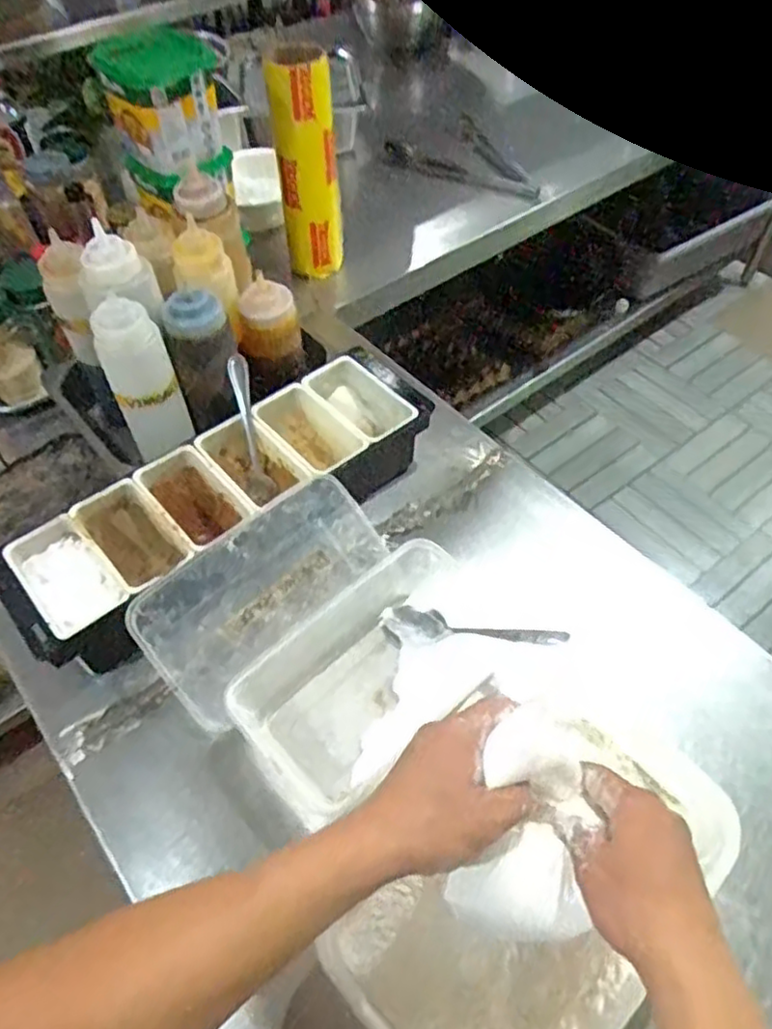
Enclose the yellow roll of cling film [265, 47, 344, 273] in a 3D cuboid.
[{"bbox_3d":[-0.113,-0.503,1.008,0.086,0.305,0.094,-4,54,-2],"label":"yellow roll of cling film"}]

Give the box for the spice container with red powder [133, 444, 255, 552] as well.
[{"bbox_3d":[-0.207,-0.001,0.763,0.078,0.078,0.144,-37,61,-23],"label":"spice container with red powder"}]

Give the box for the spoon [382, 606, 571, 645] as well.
[{"bbox_3d":[0.085,0.119,0.681,0.205,0.033,0.037,-1,46,40],"label":"spoon"}]

